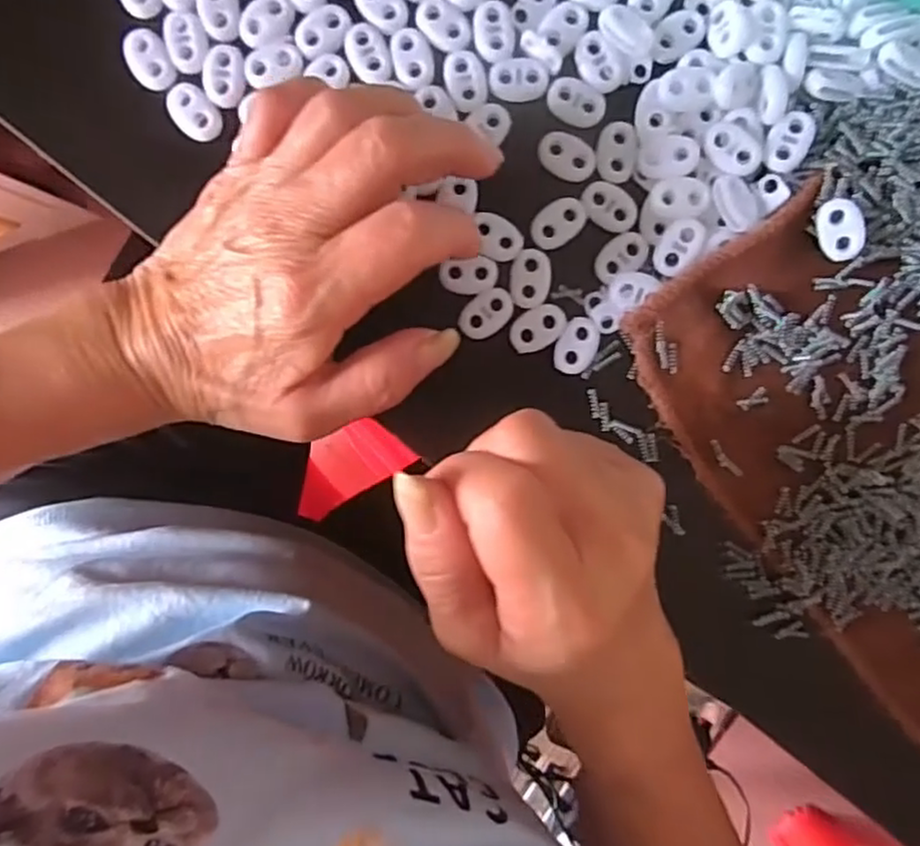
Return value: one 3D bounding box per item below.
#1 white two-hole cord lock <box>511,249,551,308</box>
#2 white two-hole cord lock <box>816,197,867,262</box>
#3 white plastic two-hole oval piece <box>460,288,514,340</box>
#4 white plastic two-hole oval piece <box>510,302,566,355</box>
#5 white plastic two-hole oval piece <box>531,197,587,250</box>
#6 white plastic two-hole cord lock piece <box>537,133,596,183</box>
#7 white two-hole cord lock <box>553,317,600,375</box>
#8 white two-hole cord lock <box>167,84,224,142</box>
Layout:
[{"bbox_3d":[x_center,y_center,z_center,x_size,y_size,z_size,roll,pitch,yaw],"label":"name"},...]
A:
[{"bbox_3d":[0.028,-0.057,0.276,0.015,0.004,0.022,4,95,0],"label":"white two-hole cord lock"},{"bbox_3d":[0.144,-0.073,0.267,0.016,0.004,0.023,-7,103,17],"label":"white two-hole cord lock"},{"bbox_3d":[0.010,-0.043,0.277,0.023,0.004,0.014,-42,93,3],"label":"white plastic two-hole oval piece"},{"bbox_3d":[0.031,-0.037,0.278,0.023,0.004,0.016,-25,94,2],"label":"white plastic two-hole oval piece"},{"bbox_3d":[0.039,-0.078,0.275,0.023,0.004,0.016,-42,93,3],"label":"white plastic two-hole oval piece"},{"bbox_3d":[0.042,-0.104,0.274,0.023,0.004,0.015,26,94,-2],"label":"white plastic two-hole cord lock piece"},{"bbox_3d":[0.046,-0.031,0.279,0.015,0.004,0.023,23,94,-2],"label":"white two-hole cord lock"},{"bbox_3d":[-0.103,-0.120,0.273,0.016,0.004,0.024,-44,93,3],"label":"white two-hole cord lock"}]

